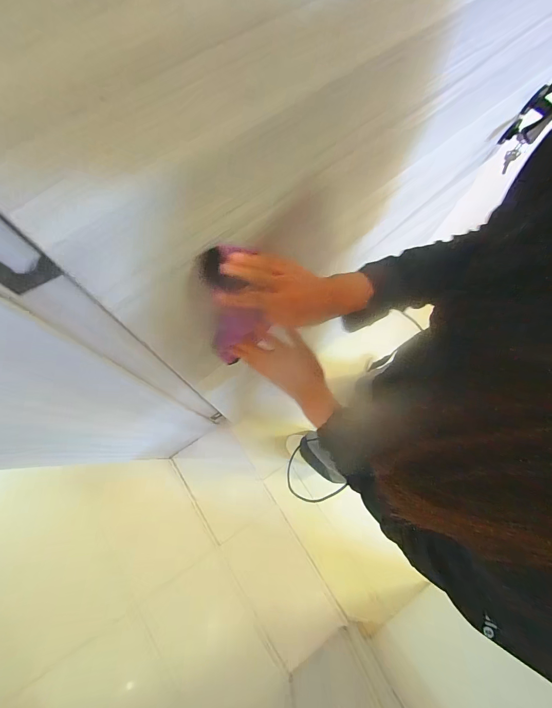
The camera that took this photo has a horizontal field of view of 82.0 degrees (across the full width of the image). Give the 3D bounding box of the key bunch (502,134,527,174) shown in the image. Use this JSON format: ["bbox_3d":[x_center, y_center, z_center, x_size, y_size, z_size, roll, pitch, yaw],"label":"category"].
[{"bbox_3d":[0.540,-0.459,0.729,0.013,0.074,0.032,-37,77,-13],"label":"key bunch"}]

